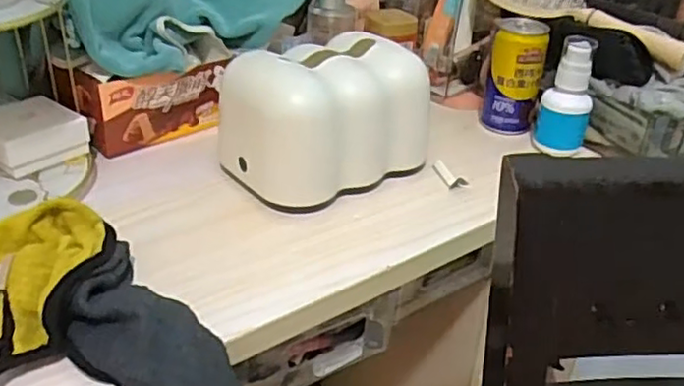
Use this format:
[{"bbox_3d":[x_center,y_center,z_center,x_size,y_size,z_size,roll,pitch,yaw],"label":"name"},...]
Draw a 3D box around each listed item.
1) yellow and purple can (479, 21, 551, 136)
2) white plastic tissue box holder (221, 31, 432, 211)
[{"bbox_3d":[0.189,-0.124,0.722,0.057,0.117,0.052,2,32,-1],"label":"yellow and purple can"},{"bbox_3d":[-0.011,-0.071,0.609,0.176,0.109,0.107,-20,39,-33],"label":"white plastic tissue box holder"}]

